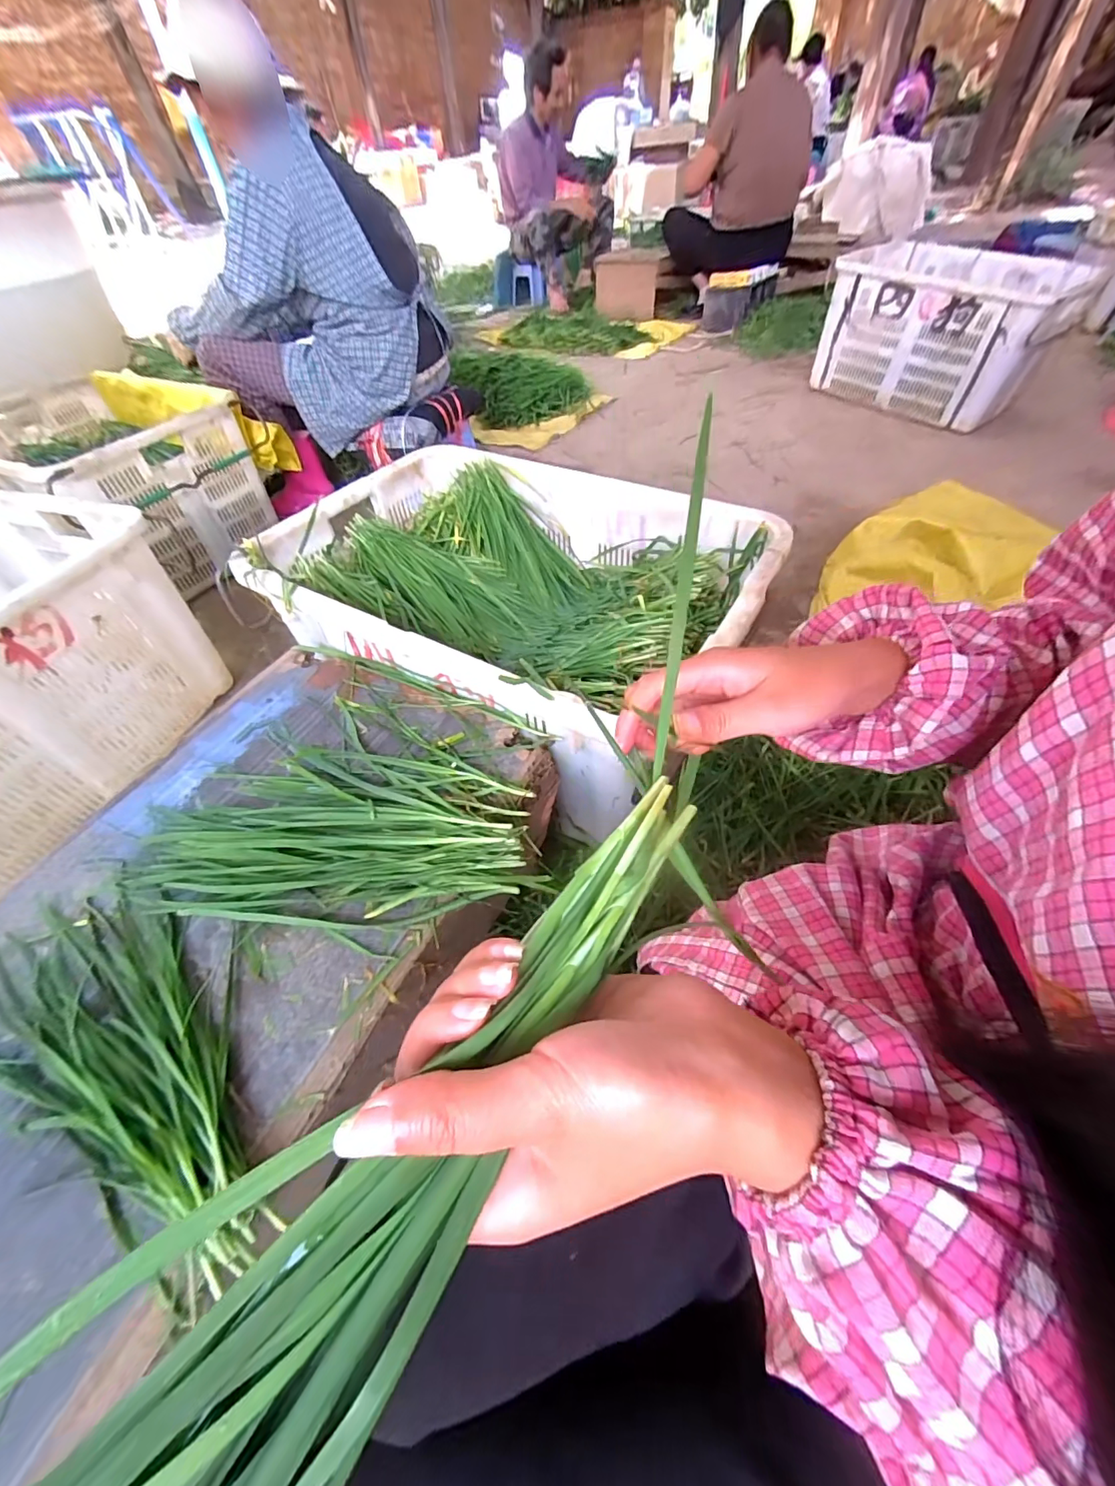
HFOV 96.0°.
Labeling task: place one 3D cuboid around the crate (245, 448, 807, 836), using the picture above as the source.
[{"bbox_3d":[-0.069,-0.228,0.751,0.653,0.190,0.480,28,59,24],"label":"crate"}]

